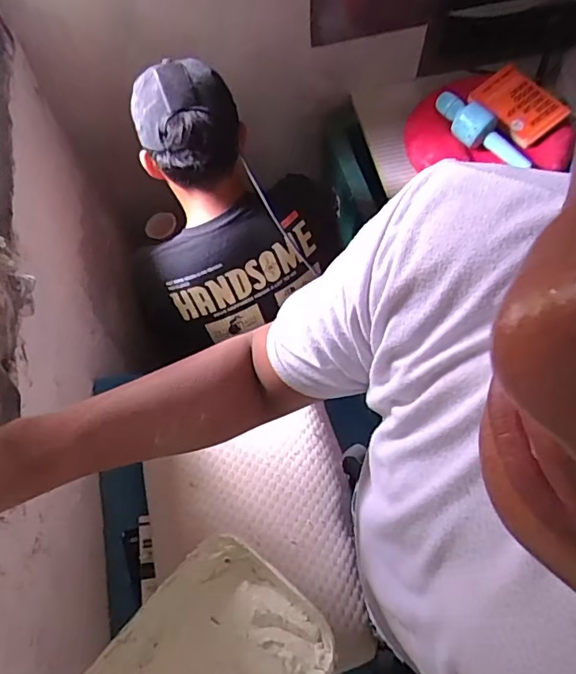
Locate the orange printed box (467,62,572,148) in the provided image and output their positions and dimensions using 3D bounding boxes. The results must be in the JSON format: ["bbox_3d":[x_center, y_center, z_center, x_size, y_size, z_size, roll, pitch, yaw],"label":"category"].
[{"bbox_3d":[0.514,-0.521,1.090,0.138,0.019,0.187,-37,73,-2],"label":"orange printed box"}]

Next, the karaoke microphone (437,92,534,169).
[{"bbox_3d":[0.420,-0.452,1.084,0.073,0.079,0.243,-34,68,-12],"label":"karaoke microphone"}]

